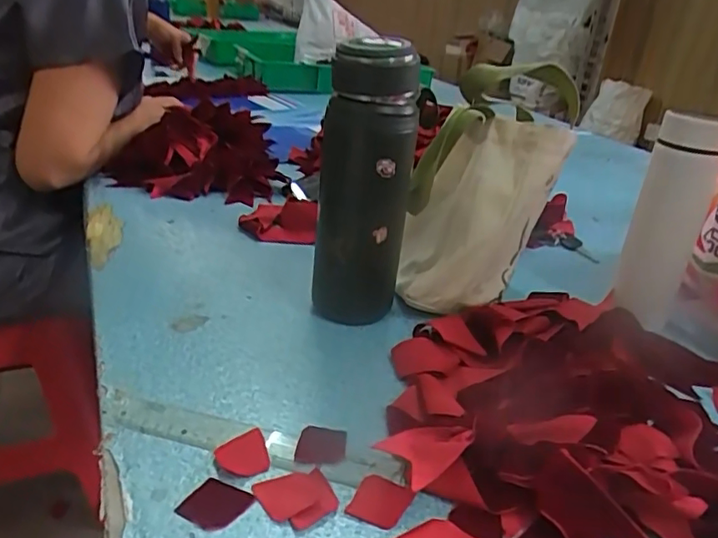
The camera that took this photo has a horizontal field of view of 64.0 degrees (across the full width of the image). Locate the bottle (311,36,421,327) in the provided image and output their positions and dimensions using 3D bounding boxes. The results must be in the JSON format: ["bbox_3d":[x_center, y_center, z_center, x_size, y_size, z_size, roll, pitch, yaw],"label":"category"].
[{"bbox_3d":[0.003,-0.068,0.529,0.076,0.258,0.071,3,27,-6],"label":"bottle"}]

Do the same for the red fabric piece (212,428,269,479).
[{"bbox_3d":[-0.078,0.127,0.389,0.033,0.004,0.033,-17,47,-25],"label":"red fabric piece"}]

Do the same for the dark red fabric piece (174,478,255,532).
[{"bbox_3d":[-0.088,0.144,0.352,0.035,0.004,0.035,17,29,22],"label":"dark red fabric piece"}]

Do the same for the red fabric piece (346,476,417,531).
[{"bbox_3d":[0.013,0.148,0.366,0.034,0.005,0.033,14,28,17],"label":"red fabric piece"}]

